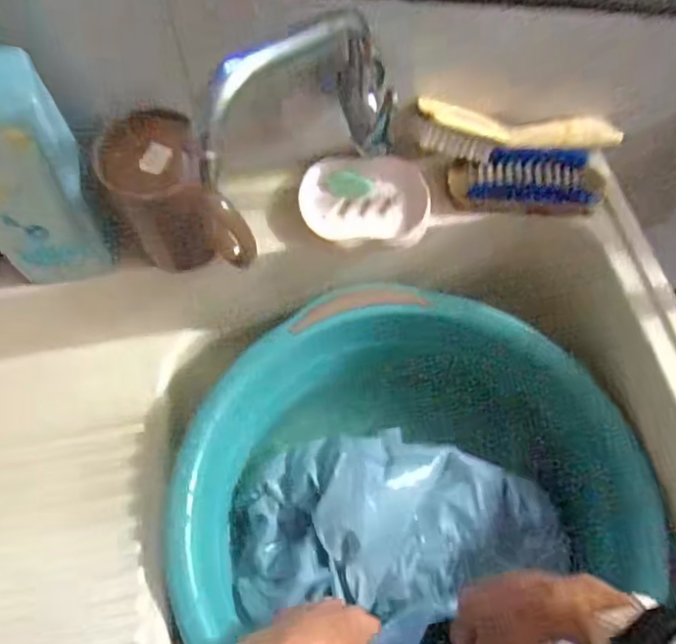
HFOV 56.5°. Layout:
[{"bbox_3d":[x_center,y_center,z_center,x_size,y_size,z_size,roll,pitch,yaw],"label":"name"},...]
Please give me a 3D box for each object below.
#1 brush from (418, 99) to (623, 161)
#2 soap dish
[{"bbox_3d":[0.158,-0.166,0.555,0.194,0.033,0.036,-5,62,-20],"label":"brush"},{"bbox_3d":[0.024,-0.110,0.553,0.110,0.031,0.078,0,63,-1],"label":"soap dish"}]

